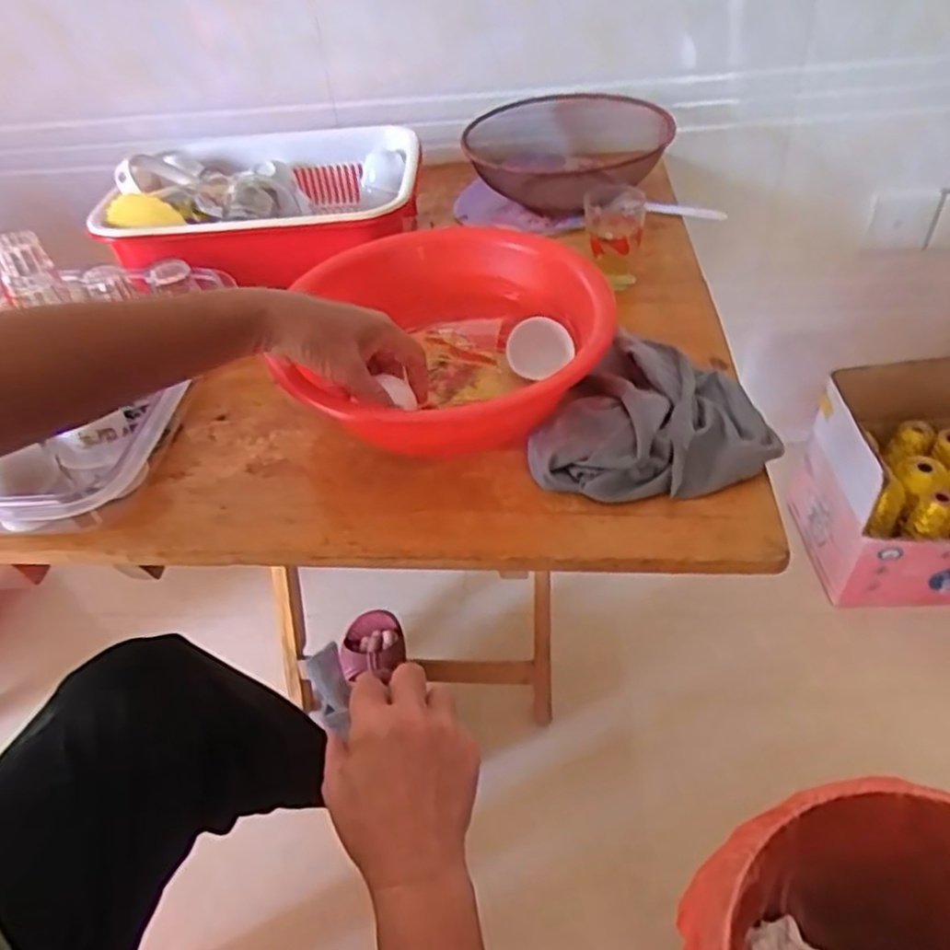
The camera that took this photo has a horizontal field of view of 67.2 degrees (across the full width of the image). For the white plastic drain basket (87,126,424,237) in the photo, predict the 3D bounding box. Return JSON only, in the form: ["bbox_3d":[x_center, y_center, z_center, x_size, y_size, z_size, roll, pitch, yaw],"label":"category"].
[{"bbox_3d":[-0.216,-0.304,0.773,0.308,0.088,0.262,-3,44,4],"label":"white plastic drain basket"}]

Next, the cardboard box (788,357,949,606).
[{"bbox_3d":[0.714,0.010,1.058,0.408,0.254,0.262,-1,44,6],"label":"cardboard box"}]

